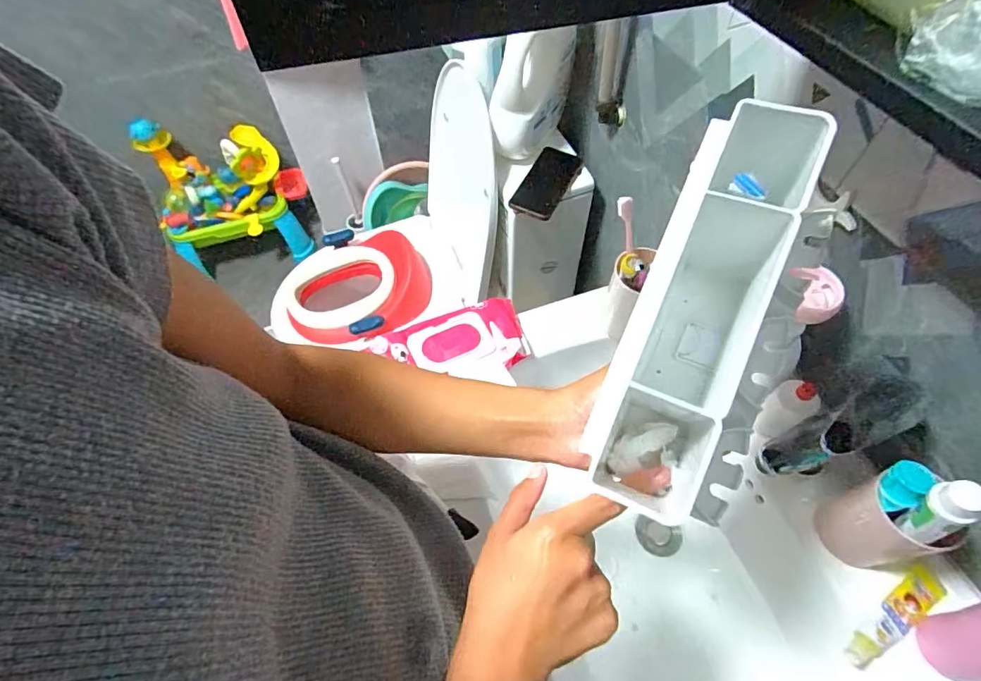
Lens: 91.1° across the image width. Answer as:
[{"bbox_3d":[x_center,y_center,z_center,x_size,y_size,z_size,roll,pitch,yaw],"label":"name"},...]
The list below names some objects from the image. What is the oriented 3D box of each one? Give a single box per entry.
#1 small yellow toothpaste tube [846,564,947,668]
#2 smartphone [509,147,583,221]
[{"bbox_3d":[0.389,0.269,0.462,0.120,0.021,0.031,-31,62,-18],"label":"small yellow toothpaste tube"},{"bbox_3d":[0.099,-0.281,0.853,0.086,0.015,0.159,23,68,22],"label":"smartphone"}]

